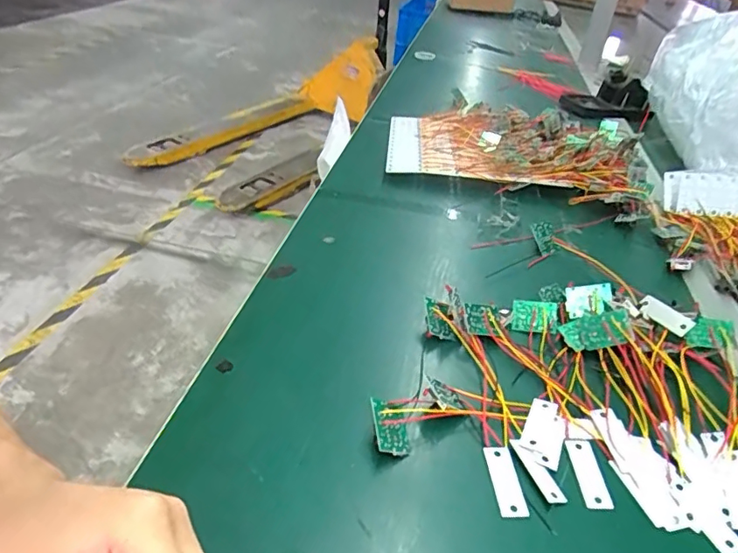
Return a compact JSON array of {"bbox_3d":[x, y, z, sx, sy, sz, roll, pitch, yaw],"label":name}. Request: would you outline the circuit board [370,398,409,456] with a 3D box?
[{"bbox_3d":[0.014,0.096,0.342,0.022,0.004,0.035,8,57,-30],"label":"circuit board"}]

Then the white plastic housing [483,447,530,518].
[{"bbox_3d":[0.084,0.125,0.330,0.016,0.005,0.046,0,35,-5],"label":"white plastic housing"}]

